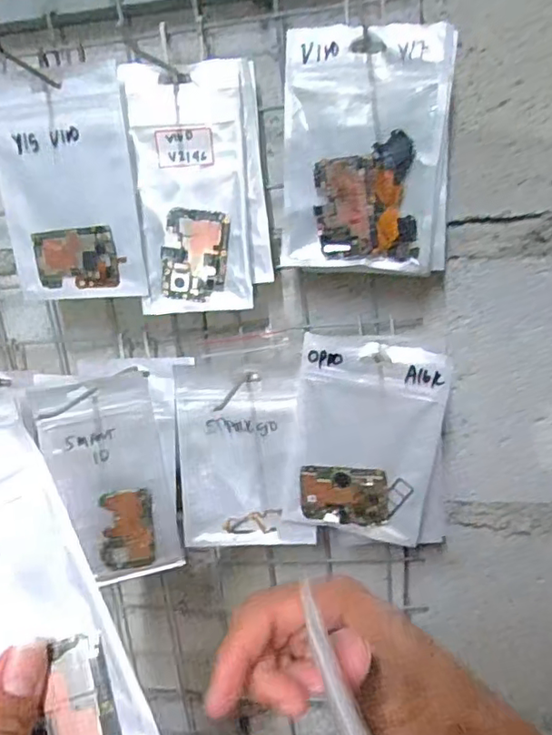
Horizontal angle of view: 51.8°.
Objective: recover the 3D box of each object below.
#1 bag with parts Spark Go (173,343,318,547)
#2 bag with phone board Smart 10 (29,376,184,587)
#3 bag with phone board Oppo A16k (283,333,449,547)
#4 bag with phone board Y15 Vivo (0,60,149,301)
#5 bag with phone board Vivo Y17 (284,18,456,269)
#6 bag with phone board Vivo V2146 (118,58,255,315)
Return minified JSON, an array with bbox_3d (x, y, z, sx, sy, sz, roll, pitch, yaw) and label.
[{"bbox_3d":[-0.026,0.066,0.445,0.101,0.157,0.013,-5,17,2],"label":"bag with parts Spark Go"},{"bbox_3d":[-0.127,0.088,0.441,0.085,0.163,0.010,-9,17,-11],"label":"bag with phone board Smart 10"},{"bbox_3d":[0.064,0.053,0.425,0.116,0.154,0.011,-2,17,11],"label":"bag with phone board Oppo A16k"},{"bbox_3d":[-0.149,-0.126,0.405,0.103,0.149,0.010,-1,17,13],"label":"bag with phone board Y15 Vivo"},{"bbox_3d":[0.060,-0.144,0.383,0.114,0.148,0.023,-4,17,4],"label":"bag with phone board Vivo Y17"},{"bbox_3d":[-0.060,-0.125,0.405,0.079,0.164,0.017,-5,17,0],"label":"bag with phone board Vivo V2146"}]

